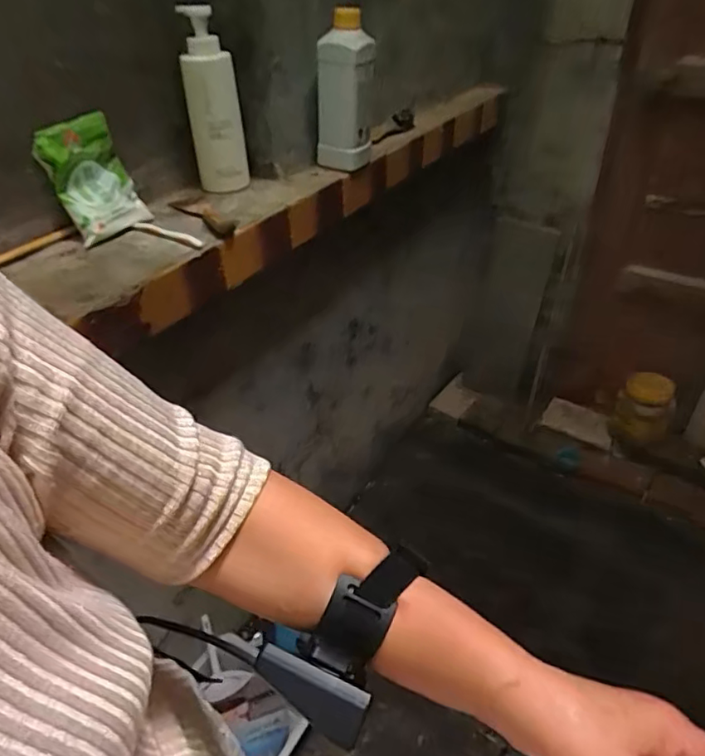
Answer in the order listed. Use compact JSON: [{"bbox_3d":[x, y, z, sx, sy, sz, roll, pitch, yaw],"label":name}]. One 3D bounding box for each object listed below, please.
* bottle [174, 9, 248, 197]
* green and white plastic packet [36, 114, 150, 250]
[{"bbox_3d":[-0.222,-0.430,0.889,0.084,0.244,0.079,-11,38,-7],"label":"bottle"},{"bbox_3d":[-0.362,-0.281,0.791,0.020,0.156,0.114,-12,22,44],"label":"green and white plastic packet"}]

